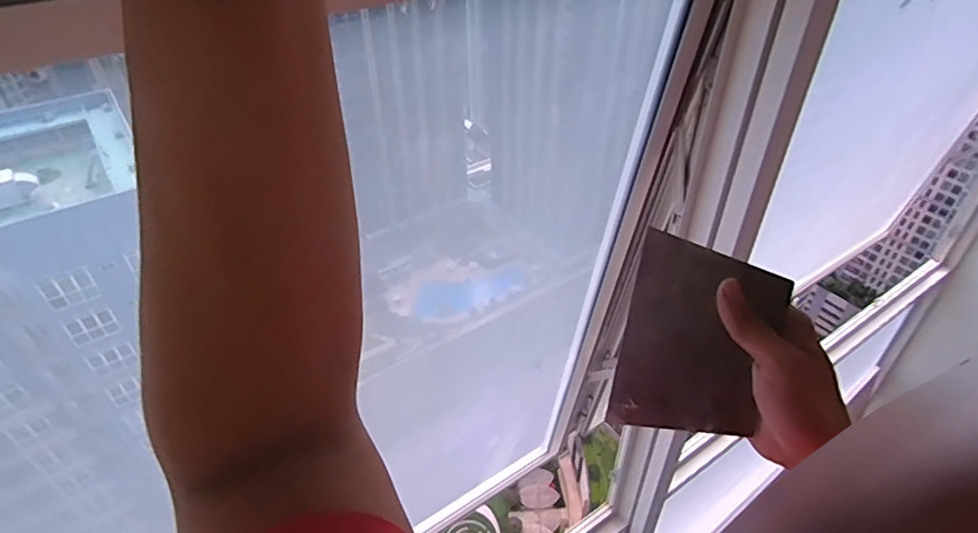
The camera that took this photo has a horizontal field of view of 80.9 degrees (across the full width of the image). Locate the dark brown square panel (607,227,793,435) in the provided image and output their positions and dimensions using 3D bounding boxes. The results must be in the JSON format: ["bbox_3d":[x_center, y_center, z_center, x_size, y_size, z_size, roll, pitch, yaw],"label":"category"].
[{"bbox_3d":[0.141,0.052,0.394,0.092,0.133,0.008,14,9,21],"label":"dark brown square panel"}]

